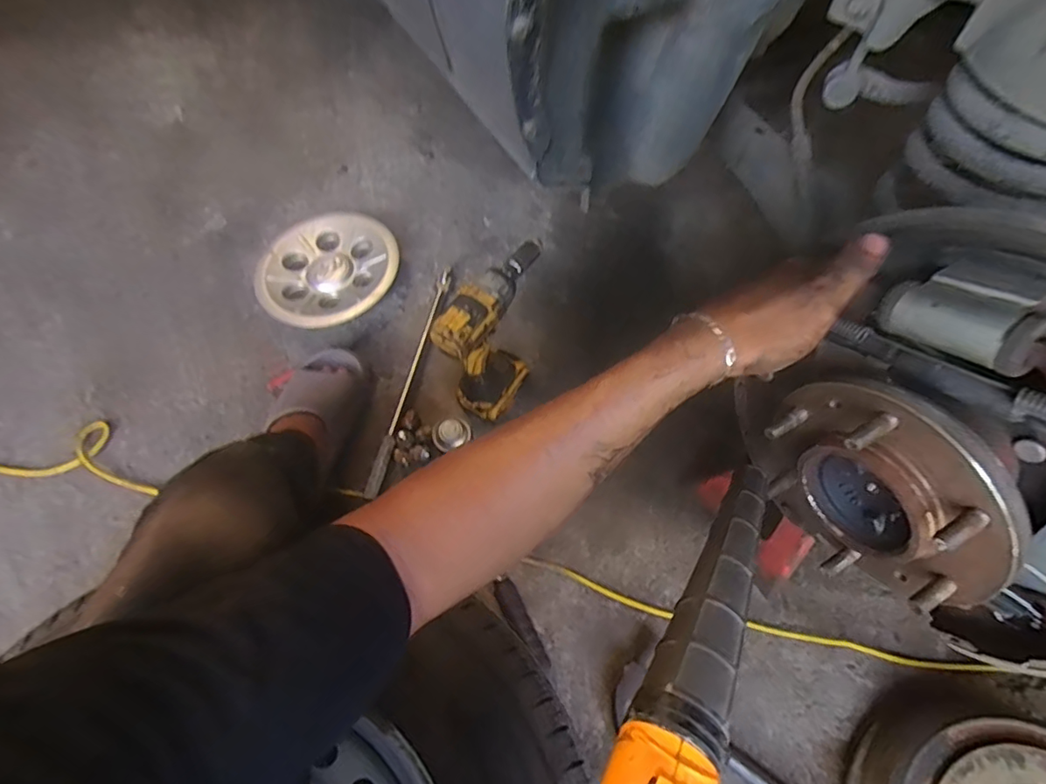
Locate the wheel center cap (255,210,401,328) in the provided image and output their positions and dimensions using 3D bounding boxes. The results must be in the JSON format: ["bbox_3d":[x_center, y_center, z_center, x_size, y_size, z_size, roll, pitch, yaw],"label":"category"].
[{"bbox_3d":[-0.355,-0.231,0.952,0.255,0.037,0.261,0,64,0],"label":"wheel center cap"}]

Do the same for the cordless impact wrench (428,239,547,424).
[{"bbox_3d":[-0.036,-0.093,0.749,0.080,0.195,0.198,22,66,10],"label":"cordless impact wrench"}]

